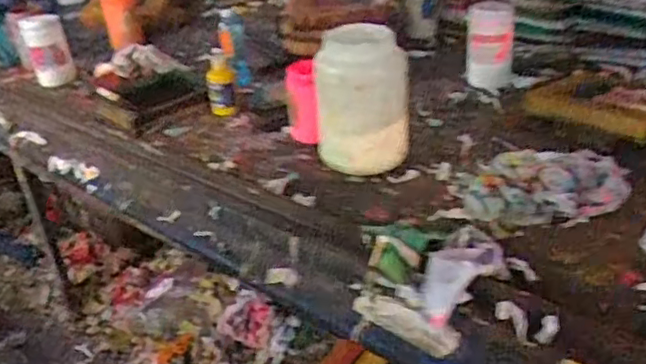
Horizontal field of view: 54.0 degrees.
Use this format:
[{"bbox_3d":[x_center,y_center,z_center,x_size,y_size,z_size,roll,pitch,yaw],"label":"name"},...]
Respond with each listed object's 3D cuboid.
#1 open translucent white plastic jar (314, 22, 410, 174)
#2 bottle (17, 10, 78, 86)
[{"bbox_3d":[0.076,-0.151,1.161,0.154,0.258,0.139,0,32,7],"label":"open translucent white plastic jar"},{"bbox_3d":[-0.711,-0.342,1.644,0.100,0.180,0.103,-17,33,-18],"label":"bottle"}]

